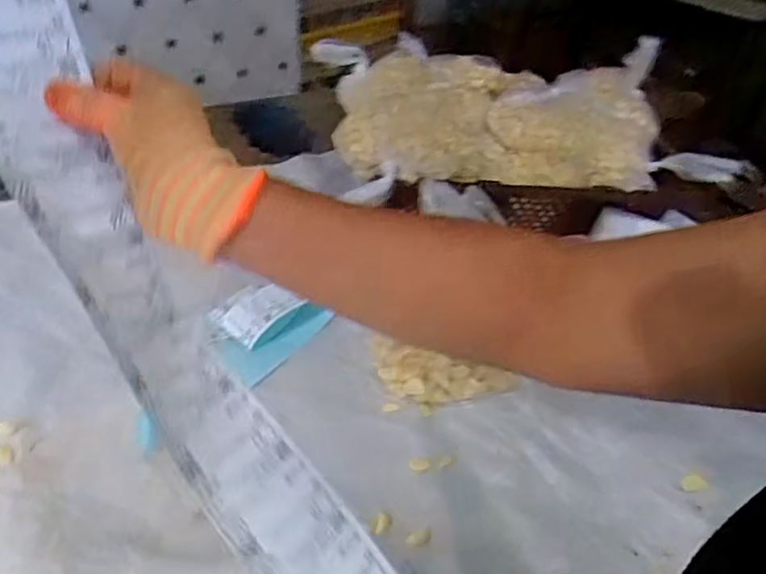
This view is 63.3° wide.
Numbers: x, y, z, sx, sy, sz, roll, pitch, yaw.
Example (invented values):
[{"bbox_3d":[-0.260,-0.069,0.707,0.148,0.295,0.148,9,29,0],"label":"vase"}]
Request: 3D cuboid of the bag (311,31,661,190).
[{"bbox_3d":[0.173,-0.263,0.922,0.489,0.122,0.299,-5,40,-13],"label":"bag"}]

